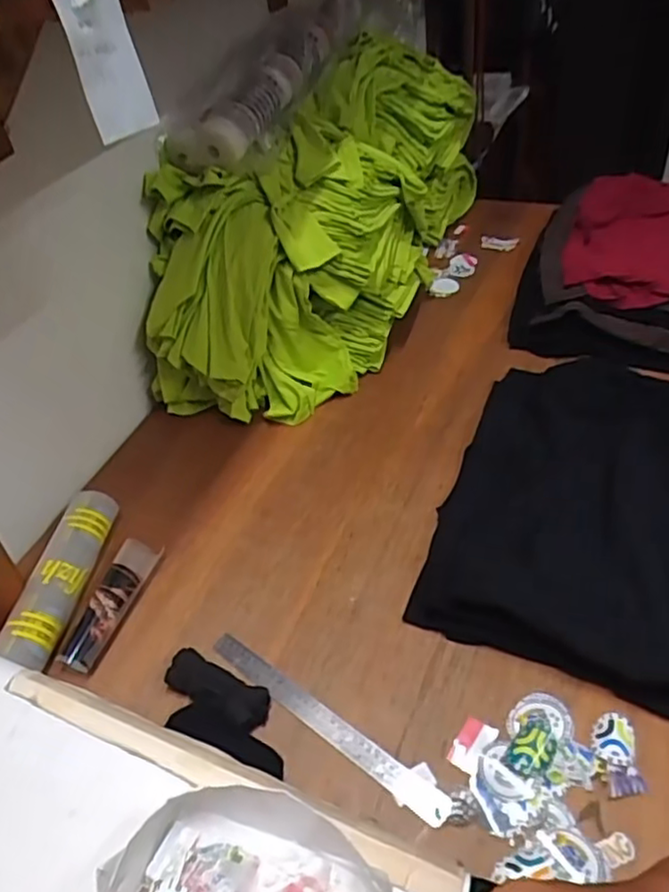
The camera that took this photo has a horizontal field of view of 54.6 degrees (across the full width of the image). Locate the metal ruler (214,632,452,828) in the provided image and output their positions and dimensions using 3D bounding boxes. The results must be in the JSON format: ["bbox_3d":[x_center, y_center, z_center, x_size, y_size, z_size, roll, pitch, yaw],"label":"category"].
[{"bbox_3d":[-0.016,0.304,0.722,0.320,0.006,0.029,26,57,29],"label":"metal ruler"}]

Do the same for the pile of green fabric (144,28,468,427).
[{"bbox_3d":[-0.005,-0.435,1.213,0.353,0.371,0.831,15,47,22],"label":"pile of green fabric"}]

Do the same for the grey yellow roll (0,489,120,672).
[{"bbox_3d":[-0.360,0.174,0.857,0.071,0.058,0.265,2,44,10],"label":"grey yellow roll"}]

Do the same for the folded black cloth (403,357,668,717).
[{"bbox_3d":[0.343,0.067,0.877,0.346,0.053,0.504,14,47,21],"label":"folded black cloth"}]

